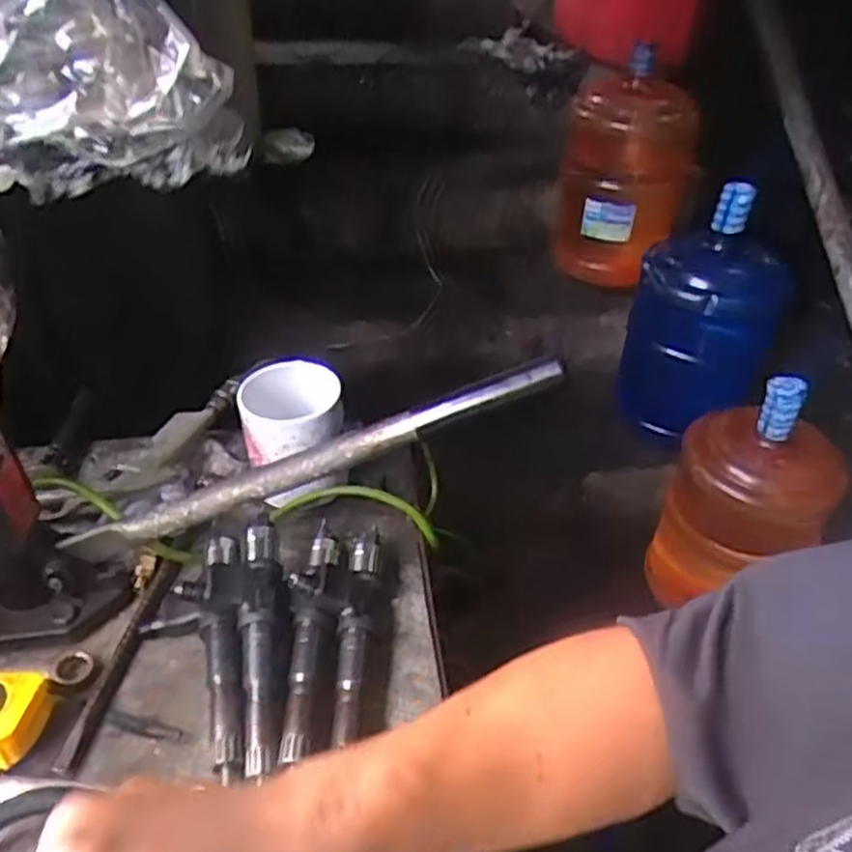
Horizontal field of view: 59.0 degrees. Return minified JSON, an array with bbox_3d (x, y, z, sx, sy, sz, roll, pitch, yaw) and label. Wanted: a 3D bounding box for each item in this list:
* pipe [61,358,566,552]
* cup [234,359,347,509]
[{"bbox_3d":[-0.079,0.024,0.488,0.345,0.018,0.022,-20,37,12],"label":"pipe"},{"bbox_3d":[-0.108,0.005,0.624,0.081,0.086,0.099,-2,39,-5],"label":"cup"}]

